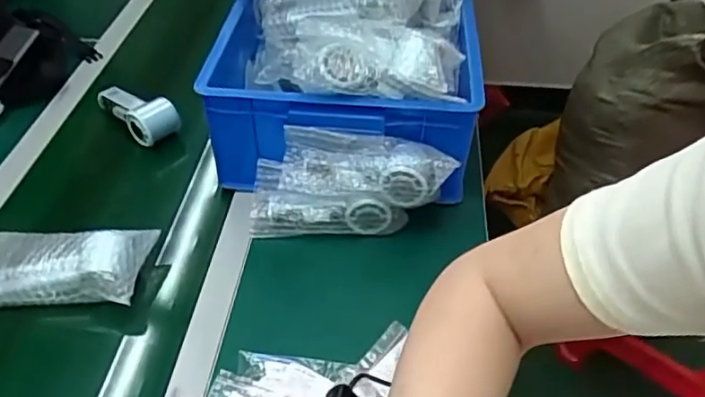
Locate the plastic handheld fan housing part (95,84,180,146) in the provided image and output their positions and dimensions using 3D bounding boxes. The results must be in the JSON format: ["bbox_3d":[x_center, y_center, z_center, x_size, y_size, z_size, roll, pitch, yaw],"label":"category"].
[{"bbox_3d":[-0.331,-0.143,0.926,0.063,0.053,0.151,-32,53,-31],"label":"plastic handheld fan housing part"}]

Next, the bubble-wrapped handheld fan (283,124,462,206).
[{"bbox_3d":[0.016,-0.037,0.720,0.204,0.065,0.058,6,44,4],"label":"bubble-wrapped handheld fan"}]

